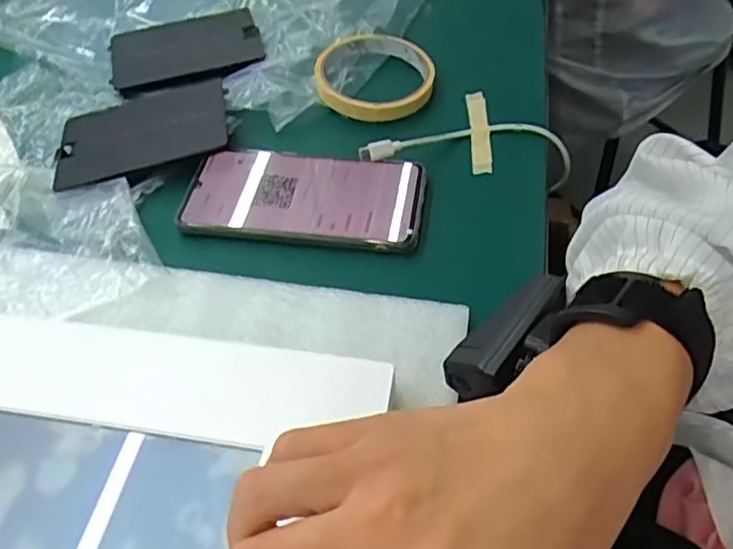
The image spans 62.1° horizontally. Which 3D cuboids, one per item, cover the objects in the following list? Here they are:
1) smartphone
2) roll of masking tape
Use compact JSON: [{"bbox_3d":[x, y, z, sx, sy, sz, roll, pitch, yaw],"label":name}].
[{"bbox_3d":[-0.040,-0.051,0.385,0.149,0.015,0.074,6,53,10],"label":"smartphone"},{"bbox_3d":[0.006,-0.152,0.454,0.086,0.016,0.094,-3,52,4],"label":"roll of masking tape"}]

